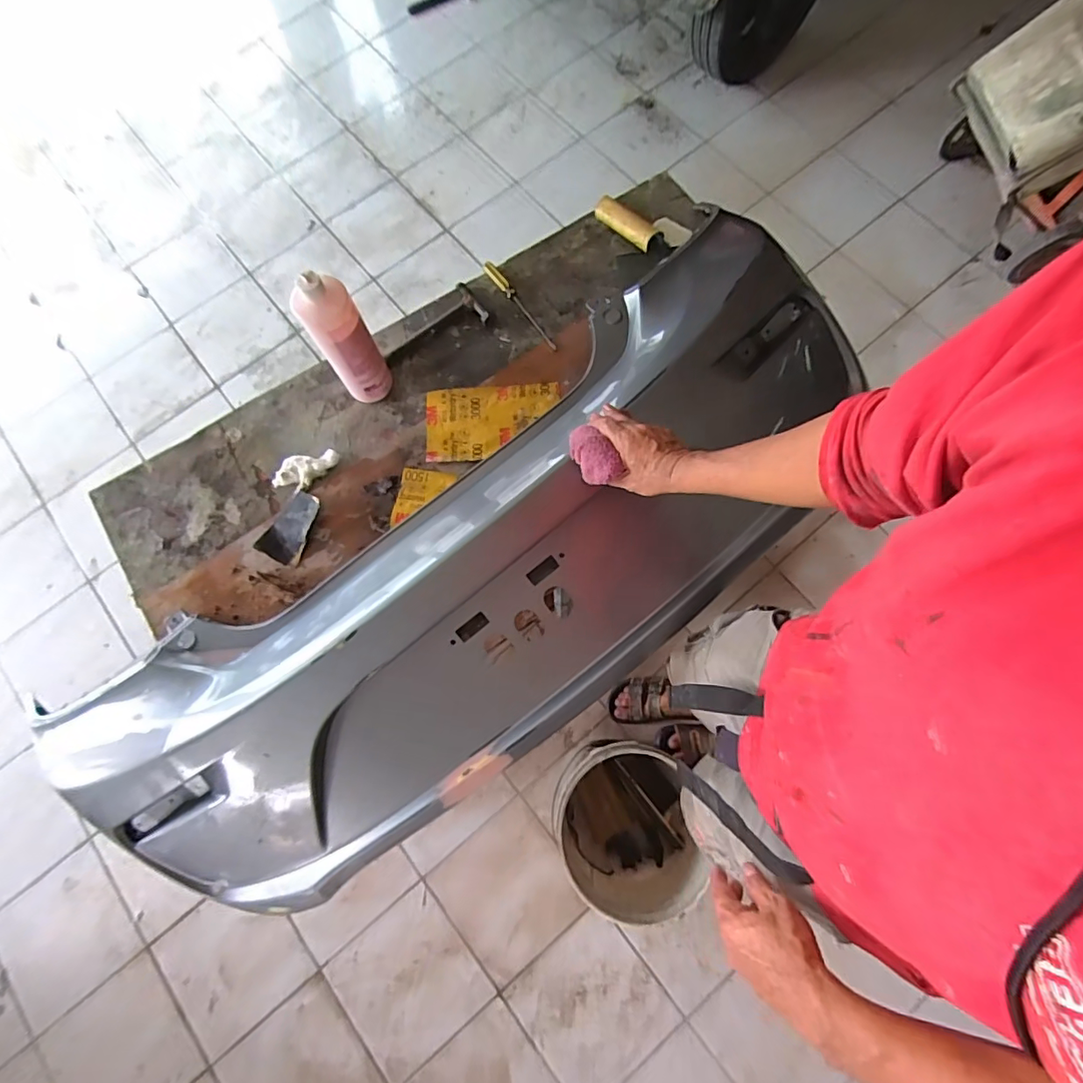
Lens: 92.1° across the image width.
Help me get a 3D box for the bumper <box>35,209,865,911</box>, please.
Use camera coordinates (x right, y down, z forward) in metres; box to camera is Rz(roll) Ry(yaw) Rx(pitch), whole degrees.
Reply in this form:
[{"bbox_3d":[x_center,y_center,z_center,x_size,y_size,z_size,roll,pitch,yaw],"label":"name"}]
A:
[{"bbox_3d":[-0.079,0.056,0.849,1.368,0.285,0.479,-40,77,-2],"label":"bumper"}]

